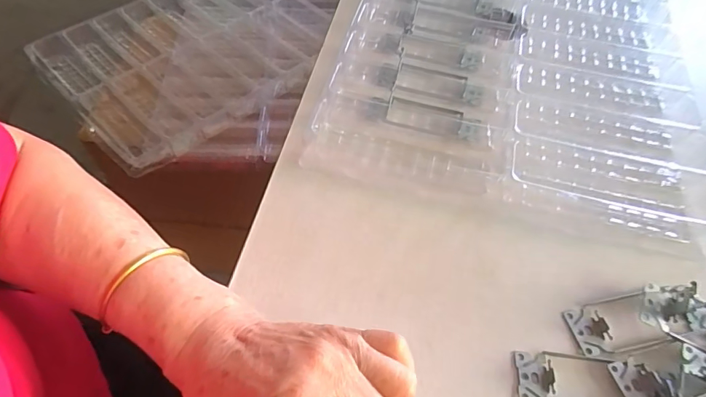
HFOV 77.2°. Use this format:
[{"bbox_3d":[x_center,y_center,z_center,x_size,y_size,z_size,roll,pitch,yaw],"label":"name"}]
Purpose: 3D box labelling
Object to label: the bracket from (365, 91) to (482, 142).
[{"bbox_3d":[0.067,-0.078,0.418,0.107,0.007,0.038,15,56,8],"label":"bracket"}]

